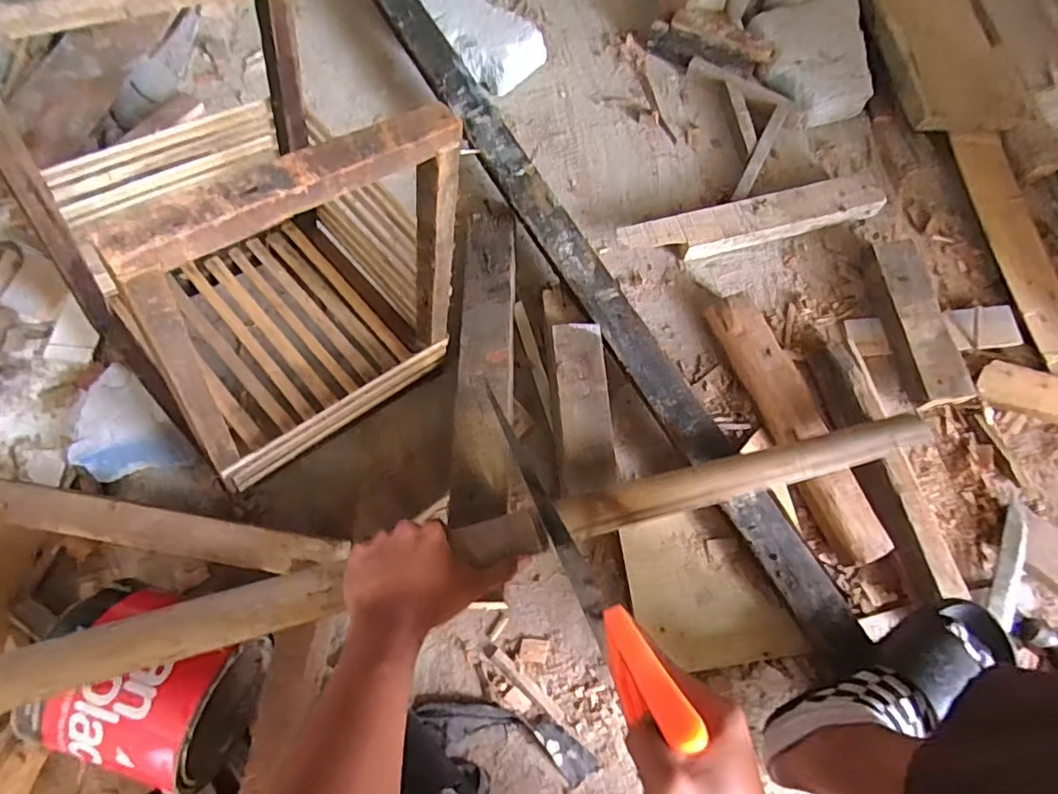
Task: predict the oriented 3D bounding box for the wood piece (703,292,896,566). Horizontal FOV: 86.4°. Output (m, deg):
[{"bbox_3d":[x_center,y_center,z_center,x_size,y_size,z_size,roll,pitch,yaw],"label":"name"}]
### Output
[{"bbox_3d":[0.346,0.032,0.738,0.074,0.044,0.369,-20,74,-9],"label":"wood piece"}]

